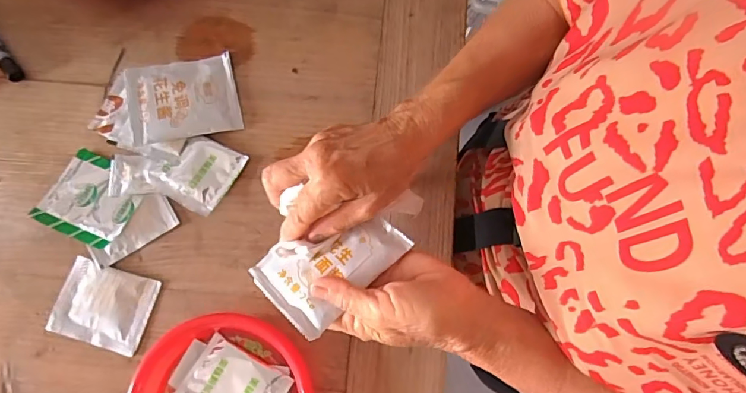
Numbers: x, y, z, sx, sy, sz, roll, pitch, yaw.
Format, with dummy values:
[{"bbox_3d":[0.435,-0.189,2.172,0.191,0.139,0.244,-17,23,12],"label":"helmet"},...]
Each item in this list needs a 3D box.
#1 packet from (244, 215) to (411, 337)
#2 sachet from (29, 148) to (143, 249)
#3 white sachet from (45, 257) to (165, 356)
[{"bbox_3d":[-0.034,0.046,0.349,0.103,0.022,0.071,-44,81,-8],"label":"packet"},{"bbox_3d":[-0.249,0.003,0.408,0.080,0.015,0.070,31,80,6],"label":"sachet"},{"bbox_3d":[-0.229,0.093,0.394,0.078,0.006,0.064,16,79,4],"label":"white sachet"}]

